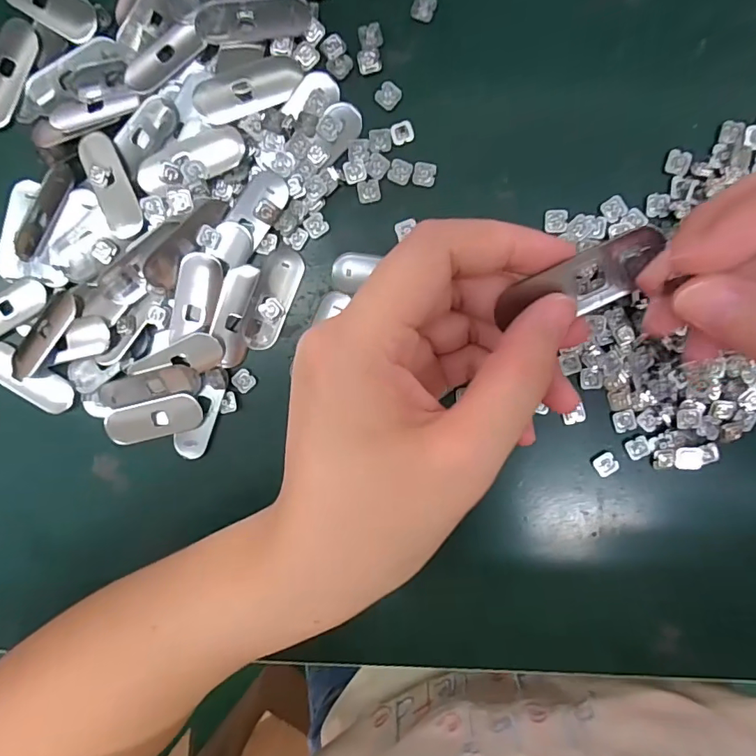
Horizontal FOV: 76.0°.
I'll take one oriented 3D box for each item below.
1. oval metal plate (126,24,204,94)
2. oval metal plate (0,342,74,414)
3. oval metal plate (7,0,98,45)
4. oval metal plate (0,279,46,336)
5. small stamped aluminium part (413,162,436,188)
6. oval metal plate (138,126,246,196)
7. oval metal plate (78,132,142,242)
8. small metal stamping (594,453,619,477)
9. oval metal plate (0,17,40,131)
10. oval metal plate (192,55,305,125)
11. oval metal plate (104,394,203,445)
[{"bbox_3d":[-0.097,-0.145,0.218,0.038,0.006,0.017,-36,94,7],"label":"oval metal plate"},{"bbox_3d":[-0.178,0.000,0.243,0.051,0.004,0.018,31,98,-1],"label":"oval metal plate"},{"bbox_3d":[-0.151,-0.173,0.223,0.048,0.004,0.020,32,98,-1],"label":"oval metal plate"},{"bbox_3d":[-0.187,-0.032,0.240,0.045,0.004,0.017,-34,94,7],"label":"oval metal plate"},{"bbox_3d":[0.022,-0.094,0.222,0.010,0.004,0.010,9,98,2],"label":"small stamped aluminium part"},{"bbox_3d":[-0.085,-0.098,0.221,0.051,0.005,0.016,-25,105,2],"label":"oval metal plate"},{"bbox_3d":[-0.124,-0.090,0.225,0.018,0.004,0.048,-18,96,5],"label":"oval metal plate"},{"bbox_3d":[0.110,0.042,0.233,0.010,0.004,0.010,-31,95,7],"label":"small metal stamping"},{"bbox_3d":[-0.175,-0.142,0.227,0.019,0.004,0.050,28,98,-1],"label":"oval metal plate"},{"bbox_3d":[-0.058,-0.131,0.217,0.050,0.004,0.021,-27,95,-8],"label":"oval metal plate"},{"bbox_3d":[-0.113,0.021,0.242,0.051,0.004,0.019,-15,96,5],"label":"oval metal plate"}]

